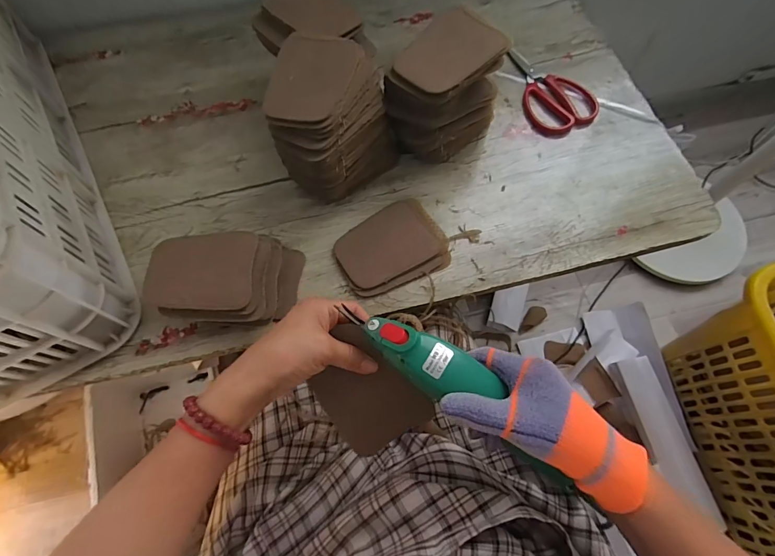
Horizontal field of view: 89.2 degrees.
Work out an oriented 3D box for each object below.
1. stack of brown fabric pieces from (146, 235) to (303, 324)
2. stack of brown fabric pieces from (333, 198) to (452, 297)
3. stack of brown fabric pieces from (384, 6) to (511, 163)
[{"bbox_3d":[-0.181,0.006,0.438,0.157,0.066,0.102,-4,66,-1],"label":"stack of brown fabric pieces"},{"bbox_3d":[0.004,-0.037,0.479,0.127,0.016,0.097,-26,68,-11],"label":"stack of brown fabric pieces"},{"bbox_3d":[0.062,-0.224,0.493,0.139,0.143,0.093,-36,70,-14],"label":"stack of brown fabric pieces"}]

